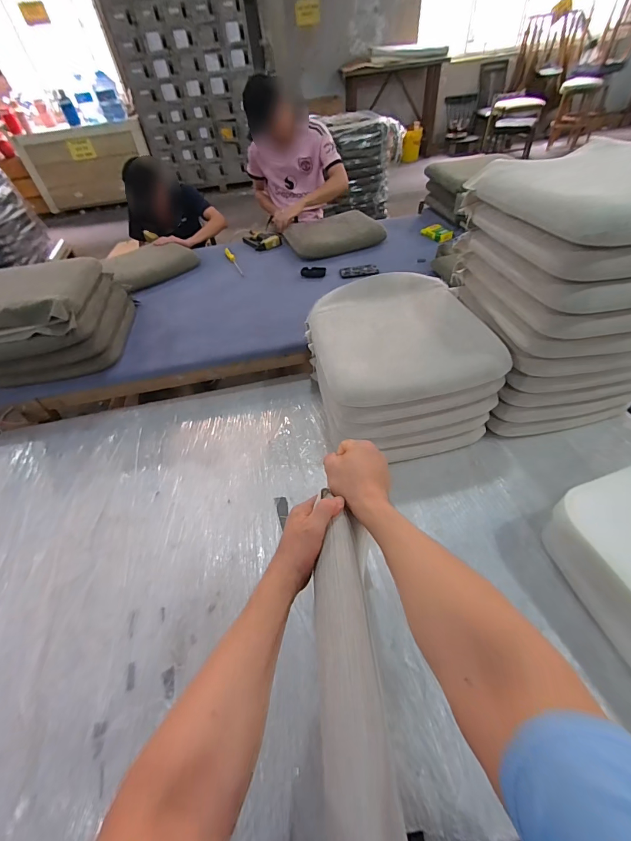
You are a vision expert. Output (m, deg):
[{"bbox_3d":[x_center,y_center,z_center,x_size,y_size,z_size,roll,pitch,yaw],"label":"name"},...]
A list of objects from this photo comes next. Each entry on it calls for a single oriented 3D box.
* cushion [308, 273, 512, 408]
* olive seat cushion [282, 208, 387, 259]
[{"bbox_3d":[0.214,-0.234,0.921,0.412,0.079,0.441,-10,48,-3],"label":"cushion"},{"bbox_3d":[0.075,-0.935,1.738,0.446,0.069,0.359,-19,49,-10],"label":"olive seat cushion"}]

